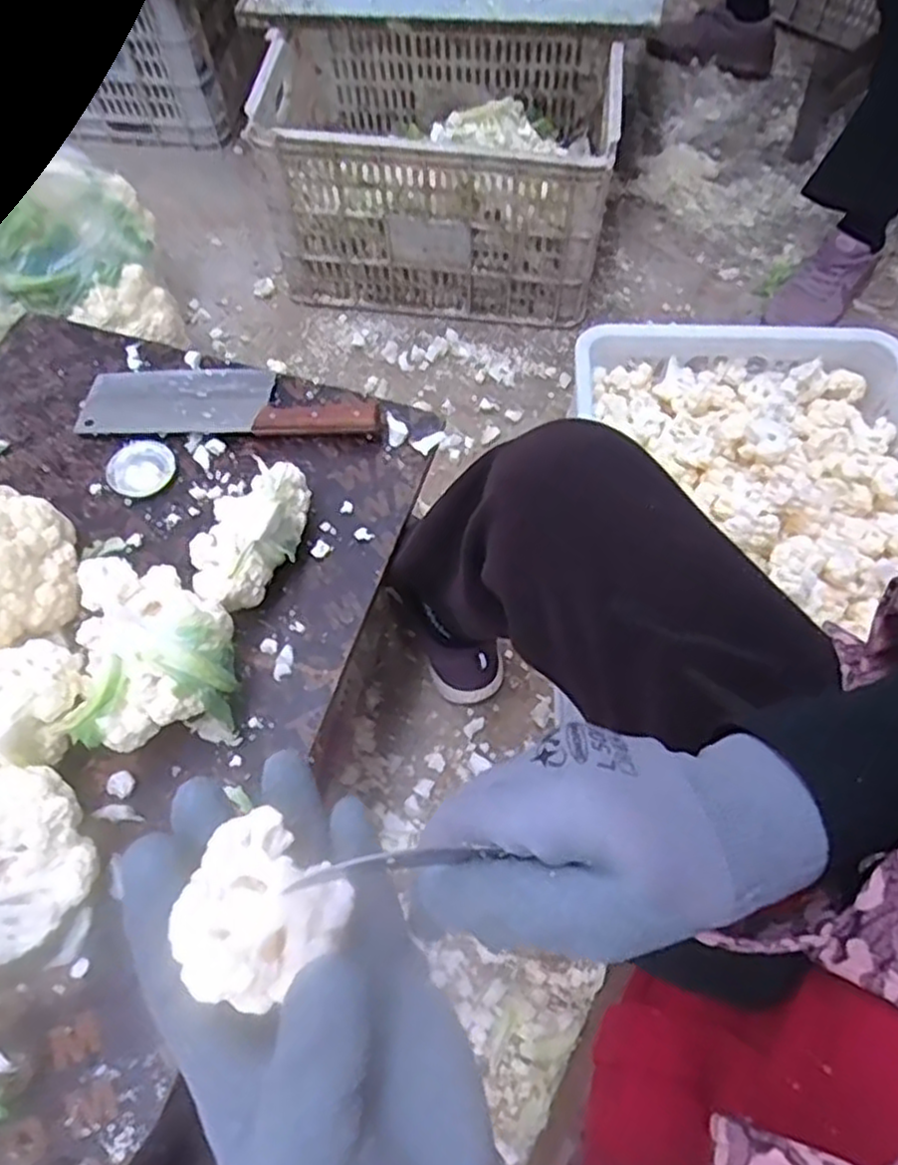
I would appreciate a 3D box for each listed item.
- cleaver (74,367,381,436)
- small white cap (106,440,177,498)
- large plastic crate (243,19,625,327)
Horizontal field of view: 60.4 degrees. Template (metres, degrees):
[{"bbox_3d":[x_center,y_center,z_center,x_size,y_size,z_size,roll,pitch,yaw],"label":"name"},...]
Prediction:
[{"bbox_3d":[-0.225,-0.190,0.795,0.309,0.031,0.089,6,62,3],"label":"cleaver"},{"bbox_3d":[-0.306,-0.113,0.767,0.064,0.008,0.061,0,62,0],"label":"small white cap"},{"bbox_3d":[-0.012,-0.664,1.214,0.503,0.278,0.389,7,62,4],"label":"large plastic crate"}]

